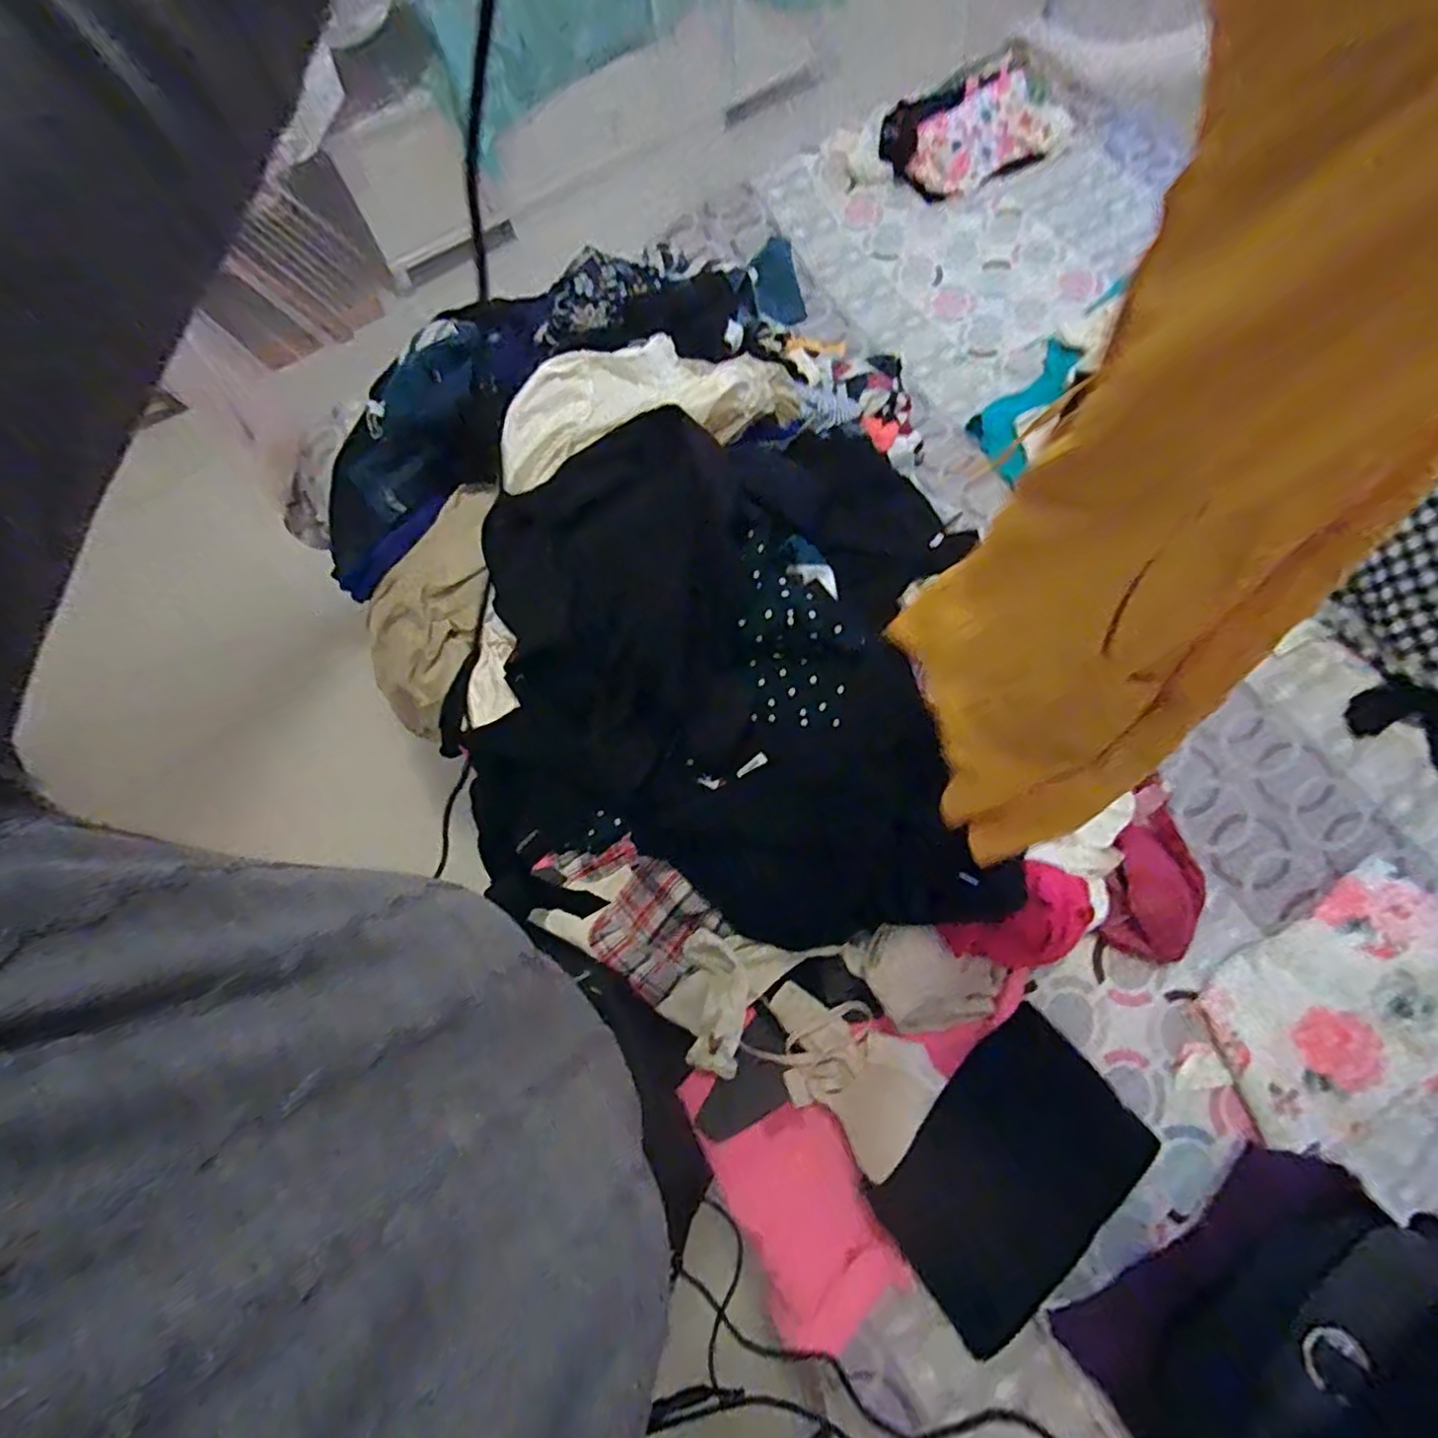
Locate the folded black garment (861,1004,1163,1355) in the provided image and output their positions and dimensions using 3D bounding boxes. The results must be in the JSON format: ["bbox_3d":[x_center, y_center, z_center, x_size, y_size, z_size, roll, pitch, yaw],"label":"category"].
[{"bbox_3d":[0.332,0.517,0.766,0.300,0.024,0.193,-42,62,-8],"label":"folded black garment"}]

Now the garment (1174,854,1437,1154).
[{"bbox_3d":[0.739,0.347,0.756,0.384,0.055,0.234,-30,72,-8],"label":"garment"}]

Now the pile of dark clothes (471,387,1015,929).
[{"bbox_3d":[0.002,-0.058,0.872,0.653,0.220,0.608,4,70,4],"label":"pile of dark clothes"}]

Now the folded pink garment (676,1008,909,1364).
[{"bbox_3d":[0.076,0.527,0.772,0.152,0.026,0.322,-26,71,-7],"label":"folded pink garment"}]

